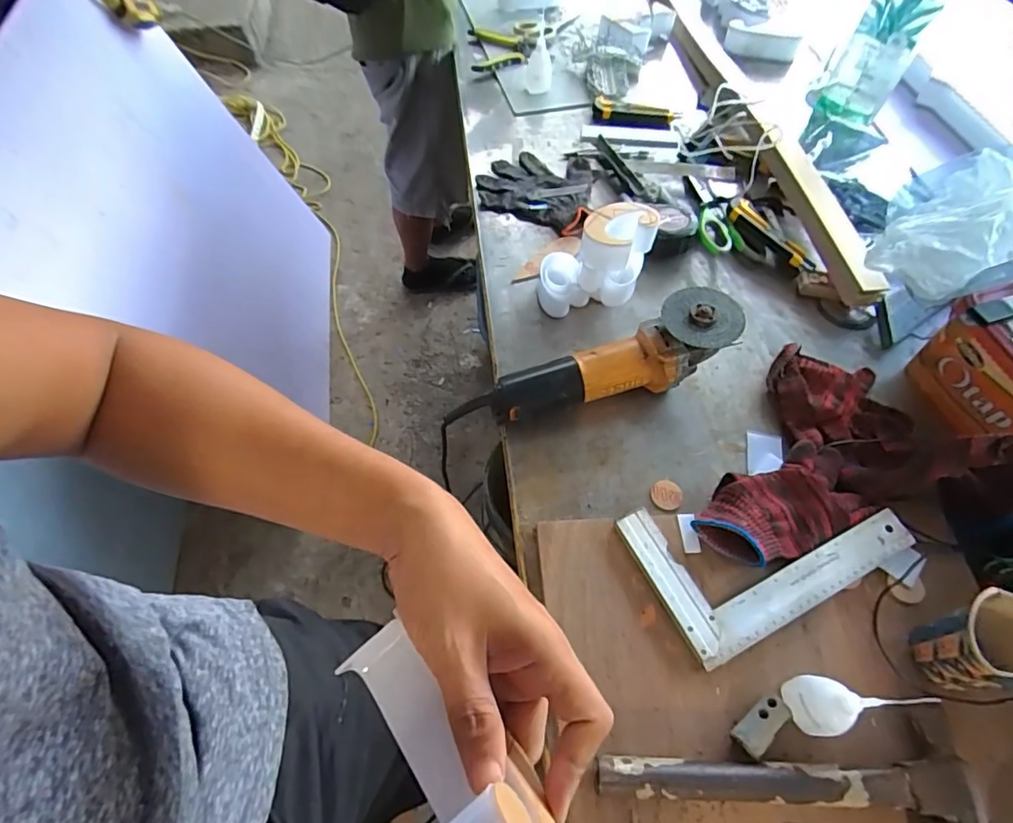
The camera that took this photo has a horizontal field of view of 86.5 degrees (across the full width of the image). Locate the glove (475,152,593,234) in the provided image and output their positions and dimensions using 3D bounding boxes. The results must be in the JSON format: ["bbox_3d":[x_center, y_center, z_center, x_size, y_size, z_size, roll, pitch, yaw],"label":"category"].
[{"bbox_3d":[0.045,-0.345,0.821,0.164,0.020,0.153,14,61,8],"label":"glove"}]

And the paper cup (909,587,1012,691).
[{"bbox_3d":[0.396,0.195,0.448,0.074,0.091,0.066,4,60,2],"label":"paper cup"}]

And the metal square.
[{"bbox_3d":[0.256,0.123,0.534,0.252,0.018,0.147,-24,62,-13],"label":"metal square"}]

